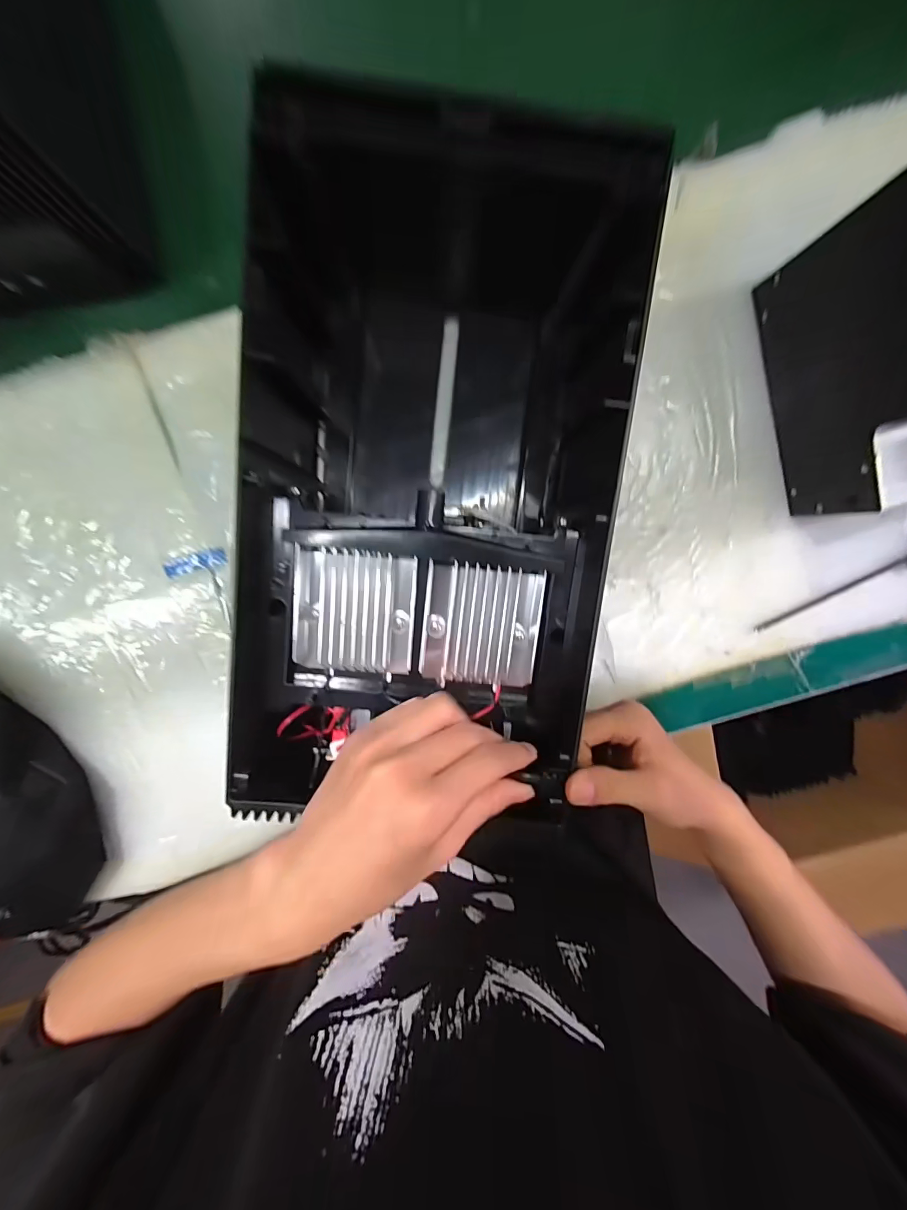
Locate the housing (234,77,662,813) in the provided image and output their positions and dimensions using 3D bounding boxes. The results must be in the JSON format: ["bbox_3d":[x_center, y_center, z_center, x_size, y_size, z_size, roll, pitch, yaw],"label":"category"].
[{"bbox_3d":[-0.013,-0.060,0.277,0.195,0.135,0.338,6,98,-3],"label":"housing"}]

